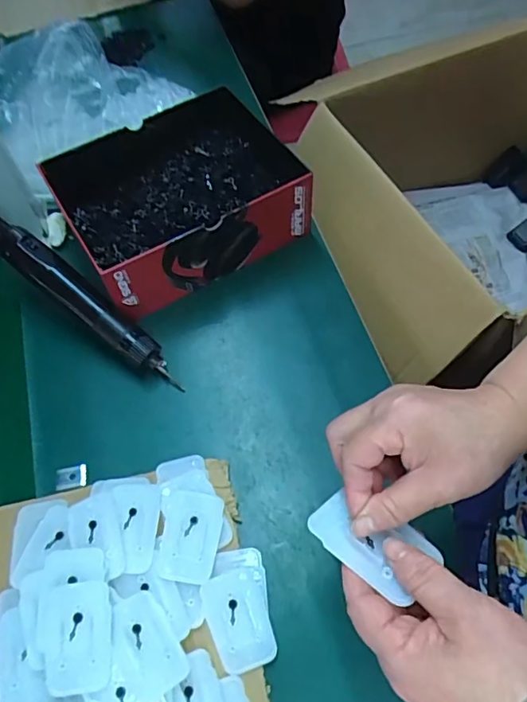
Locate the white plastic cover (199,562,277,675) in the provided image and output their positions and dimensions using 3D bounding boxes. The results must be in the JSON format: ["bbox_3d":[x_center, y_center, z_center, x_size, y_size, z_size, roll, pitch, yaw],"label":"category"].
[{"bbox_3d":[-0.019,0.208,0.410,0.049,0.007,0.069,-8,71,-8],"label":"white plastic cover"}]

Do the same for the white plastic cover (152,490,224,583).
[{"bbox_3d":[-0.059,0.150,0.431,0.045,0.004,0.070,14,56,-7],"label":"white plastic cover"}]

